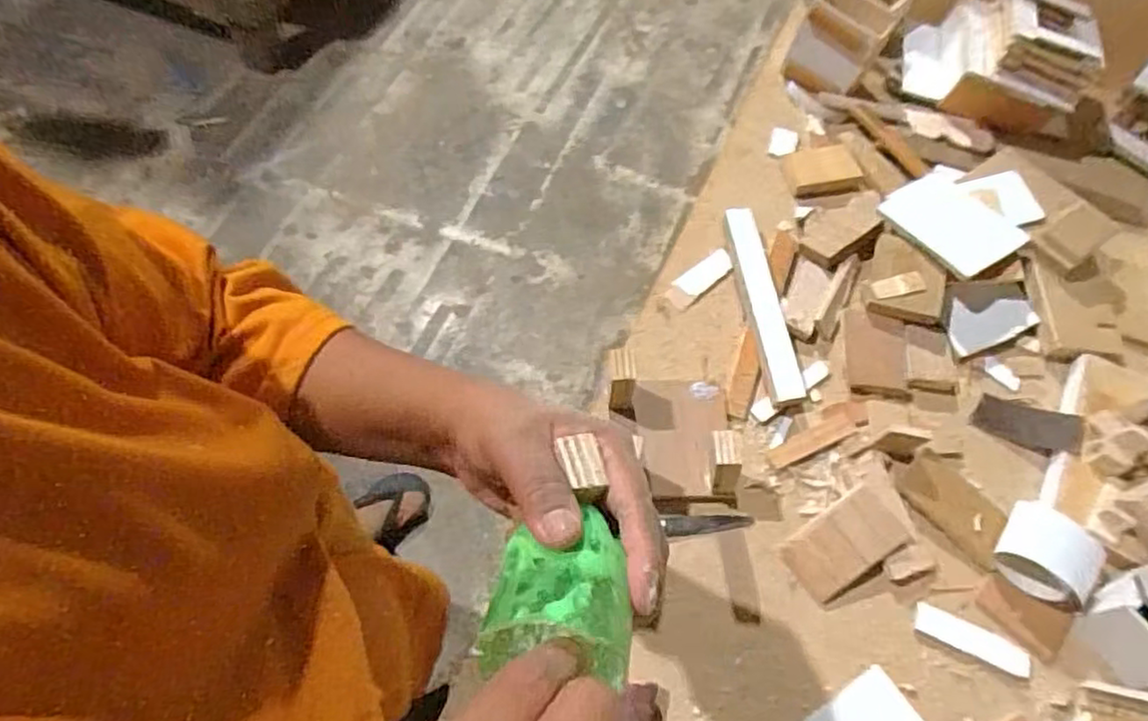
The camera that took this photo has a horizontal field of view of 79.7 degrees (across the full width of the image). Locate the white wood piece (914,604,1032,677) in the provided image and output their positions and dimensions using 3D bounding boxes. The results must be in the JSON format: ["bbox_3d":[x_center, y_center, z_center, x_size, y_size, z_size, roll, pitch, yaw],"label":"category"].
[{"bbox_3d":[0.297,0.209,0.515,0.081,0.008,0.022,24,62,9],"label":"white wood piece"}]

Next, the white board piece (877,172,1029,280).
[{"bbox_3d":[0.353,-0.128,0.642,0.098,0.008,0.107,-28,64,-20],"label":"white board piece"}]

